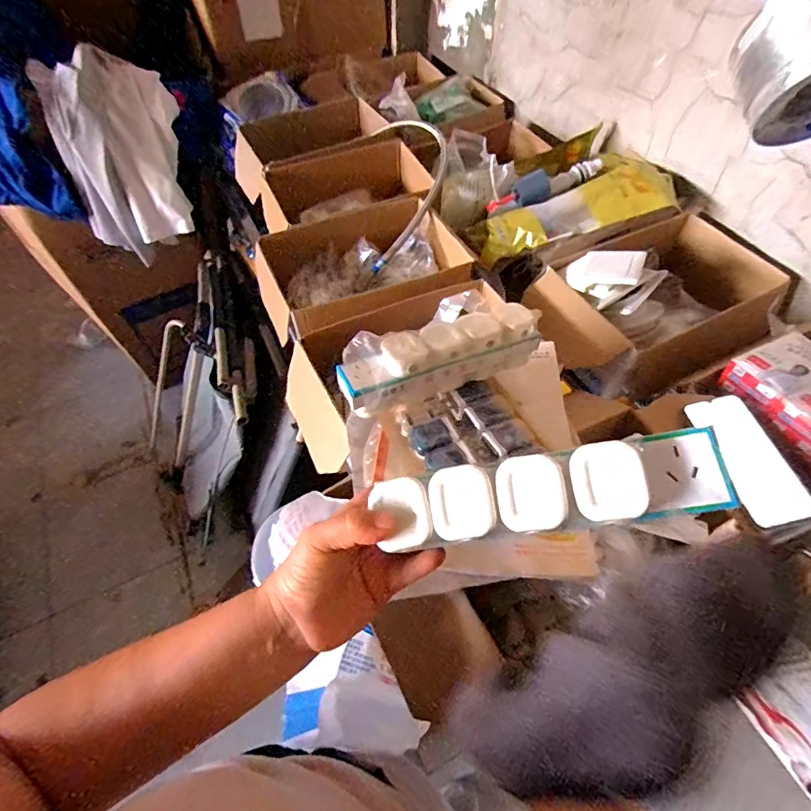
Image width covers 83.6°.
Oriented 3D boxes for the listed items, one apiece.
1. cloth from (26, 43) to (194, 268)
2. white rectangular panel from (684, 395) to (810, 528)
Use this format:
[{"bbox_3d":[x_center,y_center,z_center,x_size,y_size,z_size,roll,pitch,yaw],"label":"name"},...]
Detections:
[{"bbox_3d":[-0.717,-0.632,1.173,0.280,0.390,0.274,-10,55,-7],"label":"cloth"},{"bbox_3d":[0.391,0.057,0.509,0.084,0.014,0.149,-10,55,-6],"label":"white rectangular panel"}]

